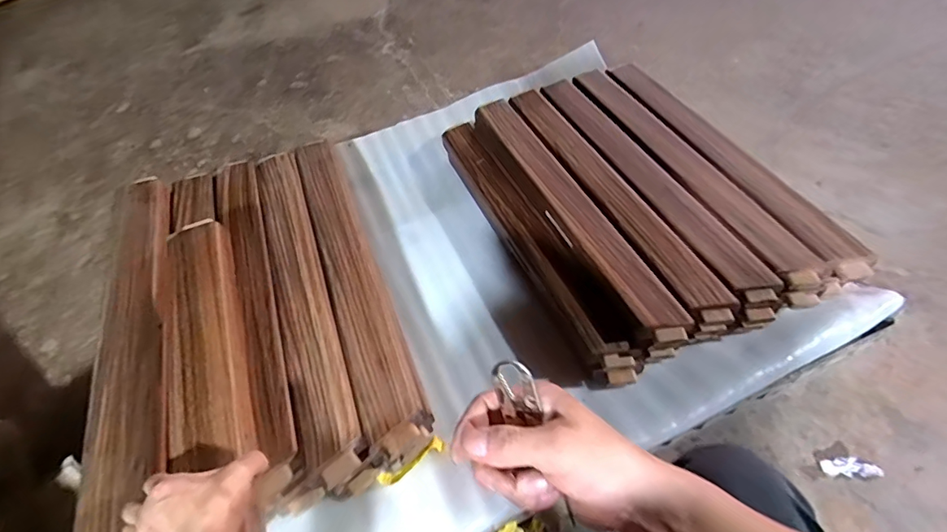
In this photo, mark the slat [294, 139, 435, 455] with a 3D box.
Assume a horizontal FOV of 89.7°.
[{"bbox_3d":[-0.208,-0.011,0.786,0.084,0.036,0.647,-20,54,-10],"label":"slat"}]

